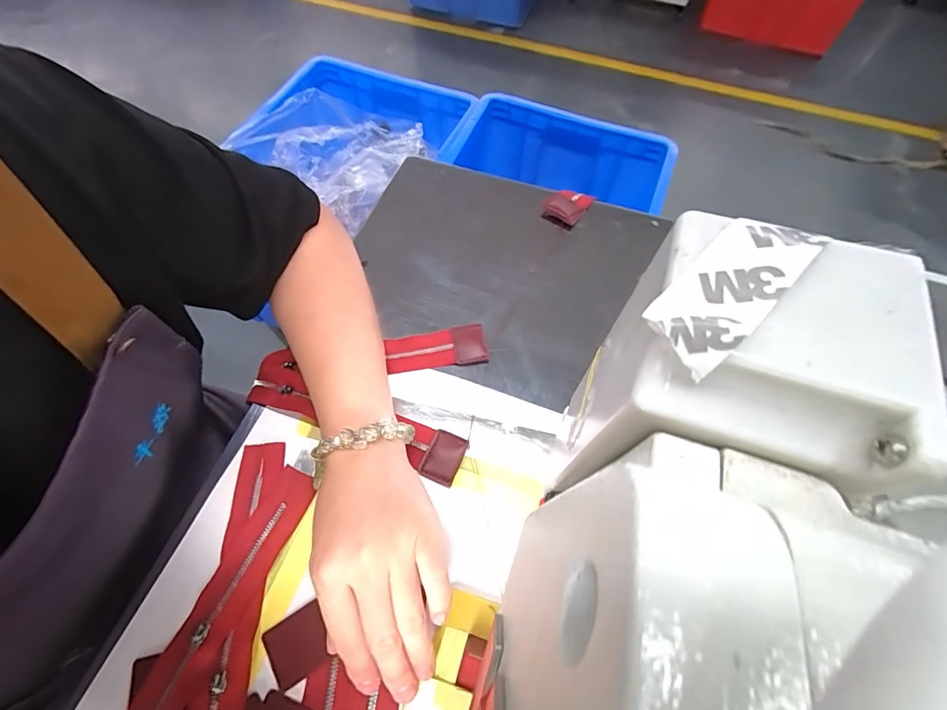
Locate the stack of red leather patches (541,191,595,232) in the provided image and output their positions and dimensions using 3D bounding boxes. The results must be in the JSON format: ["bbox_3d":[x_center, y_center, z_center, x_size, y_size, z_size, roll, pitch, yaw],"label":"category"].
[{"bbox_3d":[0.091,-0.145,0.414,0.036,0.011,0.042,36,69,17],"label":"stack of red leather patches"}]

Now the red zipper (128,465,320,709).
[{"bbox_3d":[-0.180,0.204,0.244,0.037,0.005,0.286,18,65,10],"label":"red zipper"}]

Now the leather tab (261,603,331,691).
[{"bbox_3d":[-0.107,0.177,0.258,0.036,0.004,0.032,-30,67,-14],"label":"leather tab"}]

